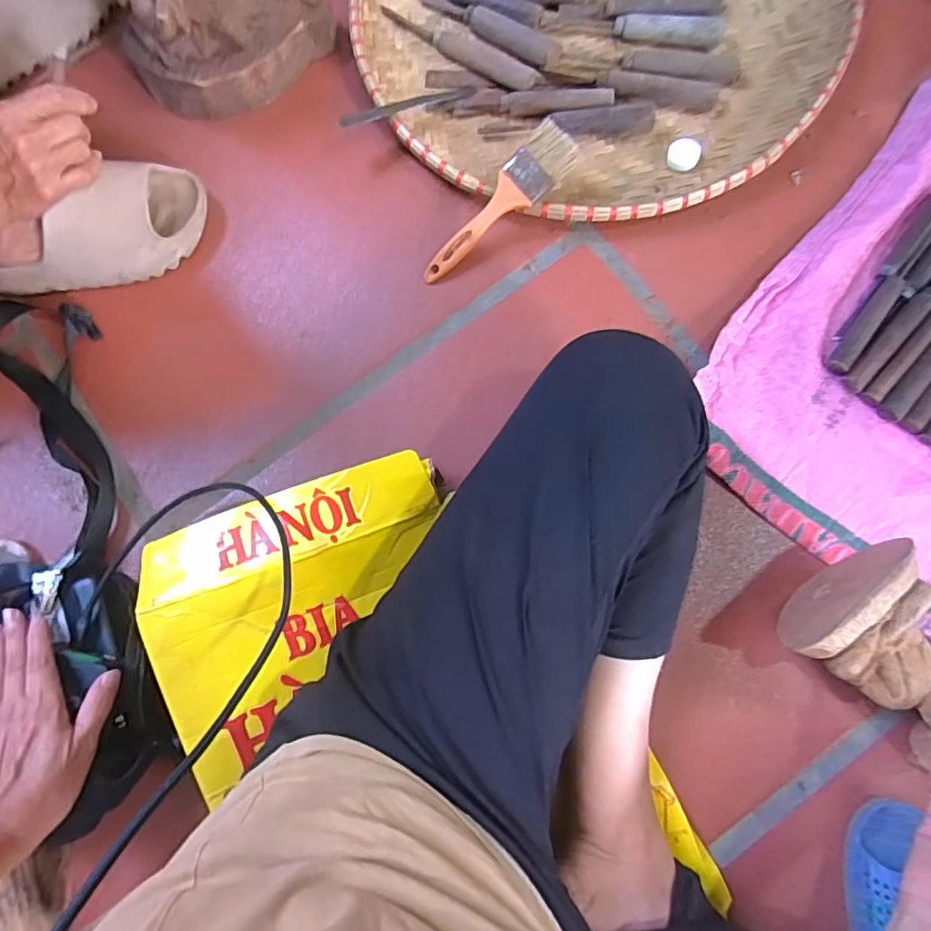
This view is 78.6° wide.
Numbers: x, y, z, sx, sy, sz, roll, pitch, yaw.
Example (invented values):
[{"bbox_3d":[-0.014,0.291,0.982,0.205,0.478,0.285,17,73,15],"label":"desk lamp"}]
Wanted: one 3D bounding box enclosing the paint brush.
[{"bbox_3d":[0.028,-0.247,0.545,0.179,0.019,0.047,-42,80,15],"label":"paint brush"}]

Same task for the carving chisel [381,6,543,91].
[{"bbox_3d":[-0.009,-0.435,0.589,0.183,0.019,0.027,30,84,7],"label":"carving chisel"}]

